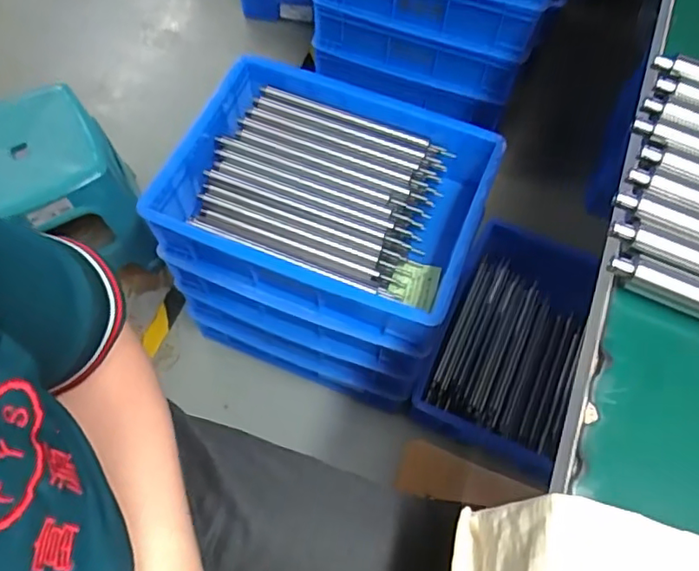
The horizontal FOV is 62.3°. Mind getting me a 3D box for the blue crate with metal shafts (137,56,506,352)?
[{"bbox_3d":[-0.032,-0.121,0.800,0.409,0.123,0.304,20,65,8],"label":"blue crate with metal shafts"}]

